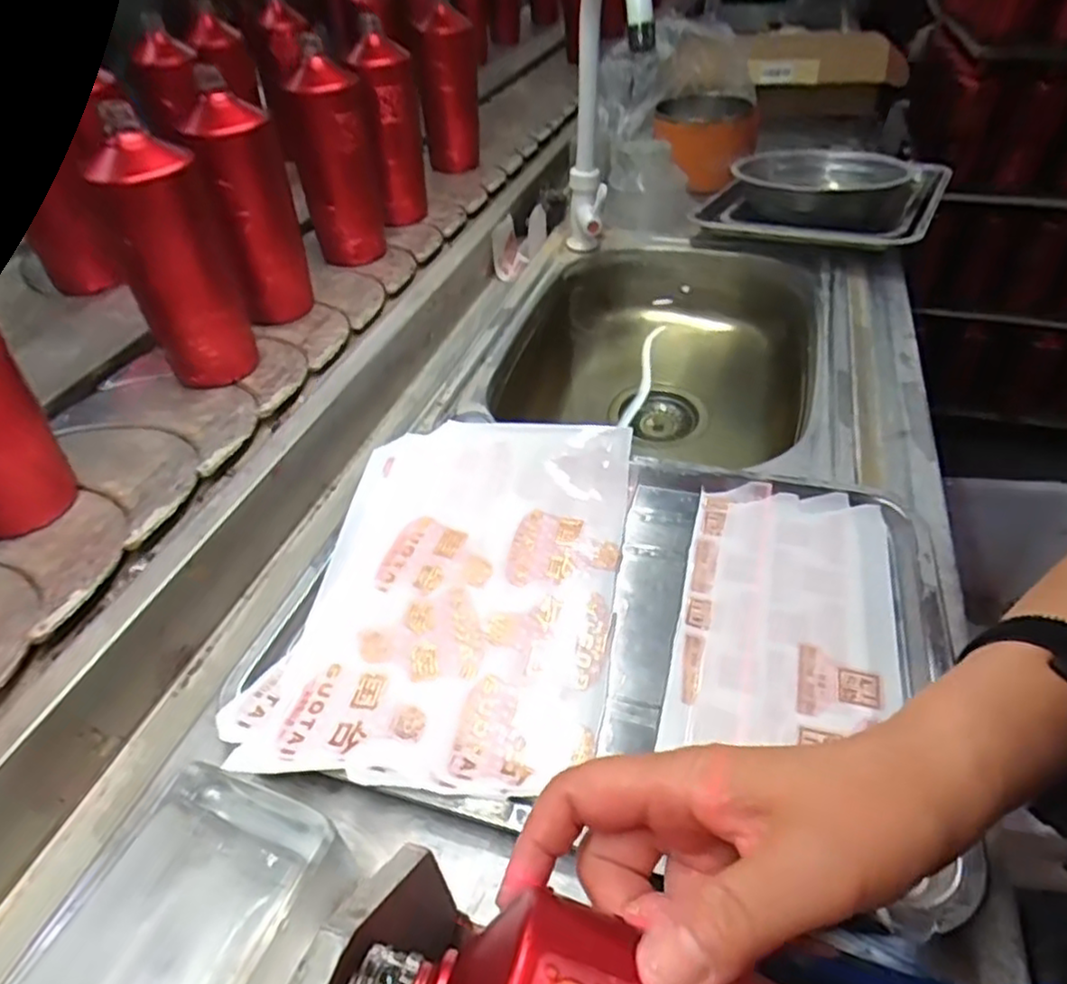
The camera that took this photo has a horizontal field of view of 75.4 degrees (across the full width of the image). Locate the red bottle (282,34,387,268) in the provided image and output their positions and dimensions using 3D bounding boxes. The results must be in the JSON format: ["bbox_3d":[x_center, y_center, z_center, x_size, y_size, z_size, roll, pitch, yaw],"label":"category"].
[{"bbox_3d":[-0.214,-0.355,0.747,0.085,0.192,0.071,-8,44,-11],"label":"red bottle"}]

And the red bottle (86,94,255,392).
[{"bbox_3d":[-0.295,-0.191,0.571,0.084,0.200,0.075,-19,46,-20],"label":"red bottle"}]

